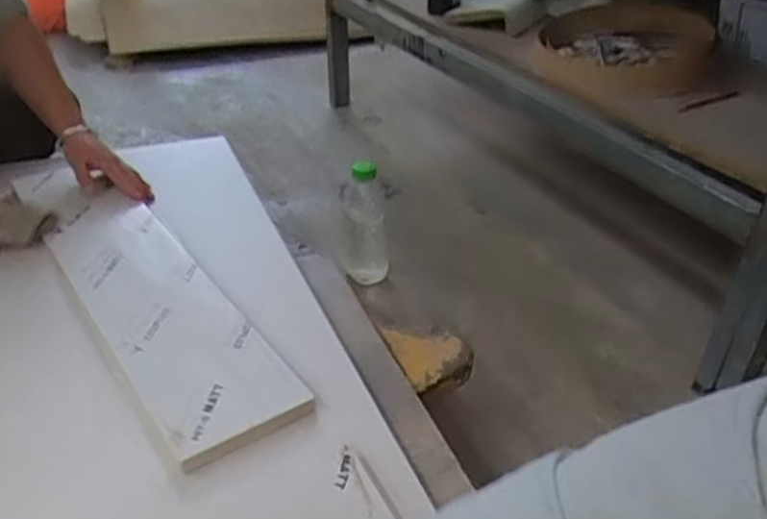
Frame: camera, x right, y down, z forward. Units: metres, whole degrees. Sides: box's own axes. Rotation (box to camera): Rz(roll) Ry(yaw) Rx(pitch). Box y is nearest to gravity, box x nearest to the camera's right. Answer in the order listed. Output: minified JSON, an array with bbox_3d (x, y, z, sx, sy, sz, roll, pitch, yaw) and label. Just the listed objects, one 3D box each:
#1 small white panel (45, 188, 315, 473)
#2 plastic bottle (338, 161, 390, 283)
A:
[{"bbox_3d":[-0.282,0.046,0.837,0.147,0.019,0.524,-21,41,-31],"label":"small white panel"},{"bbox_3d":[-0.032,-0.064,1.142,0.059,0.209,0.070,-14,38,-20],"label":"plastic bottle"}]

